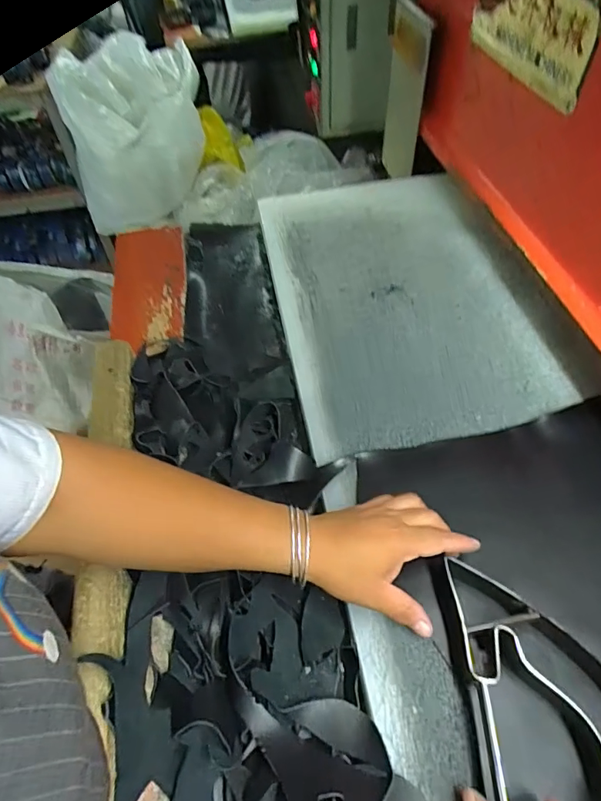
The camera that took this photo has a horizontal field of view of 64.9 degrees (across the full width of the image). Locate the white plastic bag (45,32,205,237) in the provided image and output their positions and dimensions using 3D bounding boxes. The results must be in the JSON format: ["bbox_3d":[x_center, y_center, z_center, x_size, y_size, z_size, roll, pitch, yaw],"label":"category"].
[{"bbox_3d":[-0.437,-0.672,1.229,0.364,0.425,0.273,-6,54,0],"label":"white plastic bag"}]

